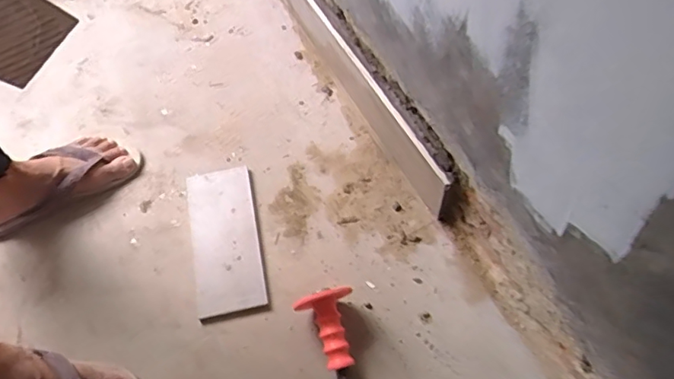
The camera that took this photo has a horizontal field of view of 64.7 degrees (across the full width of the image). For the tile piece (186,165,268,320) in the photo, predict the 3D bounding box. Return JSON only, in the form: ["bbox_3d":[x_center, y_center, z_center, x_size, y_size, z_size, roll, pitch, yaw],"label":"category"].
[{"bbox_3d":[-0.168,0.069,0.792,0.098,0.012,0.237,-13,60,-3],"label":"tile piece"}]

